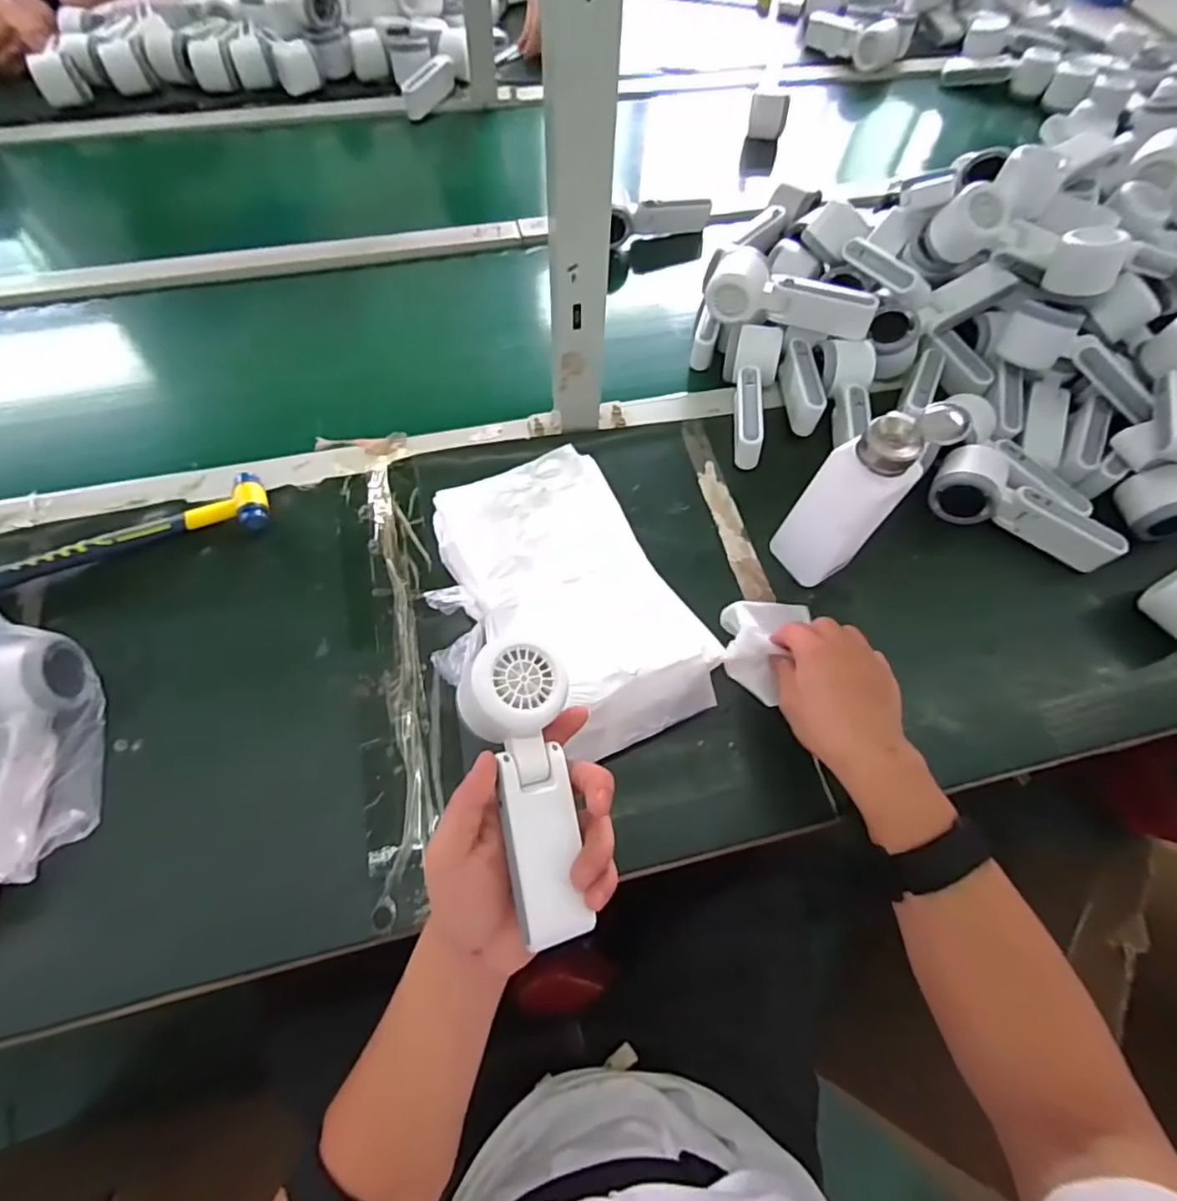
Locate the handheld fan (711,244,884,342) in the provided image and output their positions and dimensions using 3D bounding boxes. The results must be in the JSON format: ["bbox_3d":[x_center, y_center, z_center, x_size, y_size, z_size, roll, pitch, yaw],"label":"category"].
[{"bbox_3d":[0.212,-0.317,0.620,0.170,0.049,0.068,23,64,9],"label":"handheld fan"}]

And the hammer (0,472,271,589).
[{"bbox_3d":[-0.413,-0.061,0.527,0.241,0.029,0.060,-17,65,-11],"label":"hammer"}]

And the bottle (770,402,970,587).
[{"bbox_3d":[0.213,-0.082,0.481,0.065,0.178,0.063,42,69,17],"label":"bottle"}]

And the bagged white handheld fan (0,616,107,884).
[{"bbox_3d":[-0.403,0.105,0.417,0.062,0.089,0.170,-13,64,-9],"label":"bagged white handheld fan"}]

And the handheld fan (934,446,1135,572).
[{"bbox_3d":[0.419,-0.094,0.569,0.177,0.050,0.073,23,64,9],"label":"handheld fan"}]

